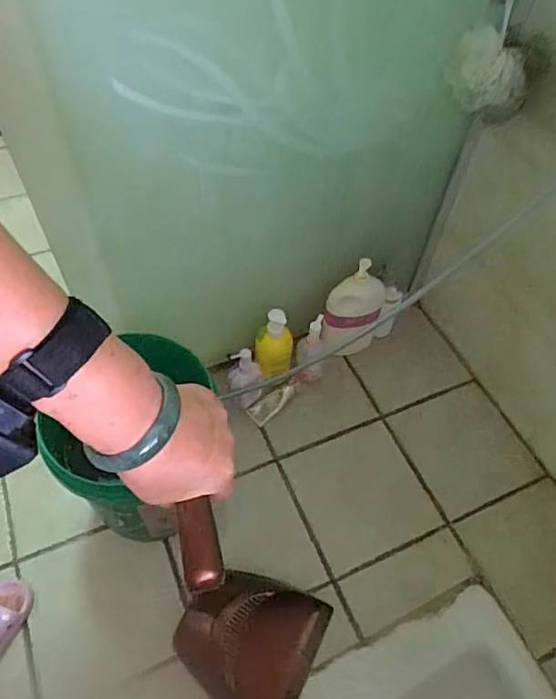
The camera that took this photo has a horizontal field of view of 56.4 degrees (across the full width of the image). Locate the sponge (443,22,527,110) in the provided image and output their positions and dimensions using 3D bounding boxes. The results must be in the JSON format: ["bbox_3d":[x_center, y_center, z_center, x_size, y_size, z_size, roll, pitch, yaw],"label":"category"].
[{"bbox_3d":[0.378,-0.492,0.940,0.144,0.129,0.106,18,54,10],"label":"sponge"}]

